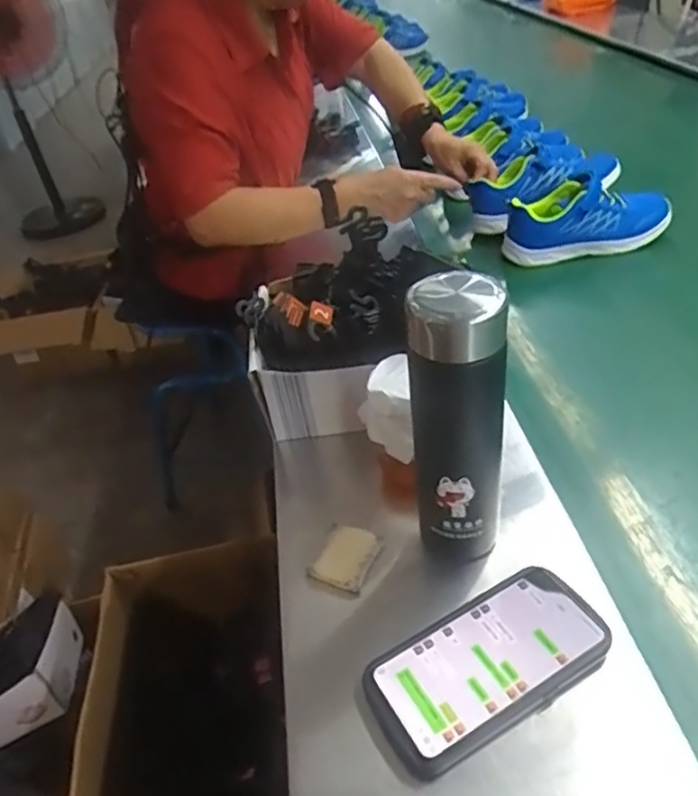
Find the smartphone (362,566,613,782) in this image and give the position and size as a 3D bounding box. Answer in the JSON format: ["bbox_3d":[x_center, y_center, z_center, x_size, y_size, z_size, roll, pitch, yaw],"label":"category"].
[{"bbox_3d":[0.094,0.178,0.432,0.165,0.016,0.083,-23,42,-17],"label":"smartphone"}]

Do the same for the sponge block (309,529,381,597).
[{"bbox_3d":[-0.002,0.129,0.516,0.041,0.018,0.049,15,45,26],"label":"sponge block"}]

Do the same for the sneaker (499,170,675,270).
[{"bbox_3d":[0.334,-0.252,0.891,0.233,0.089,0.079,-4,40,5],"label":"sneaker"}]

